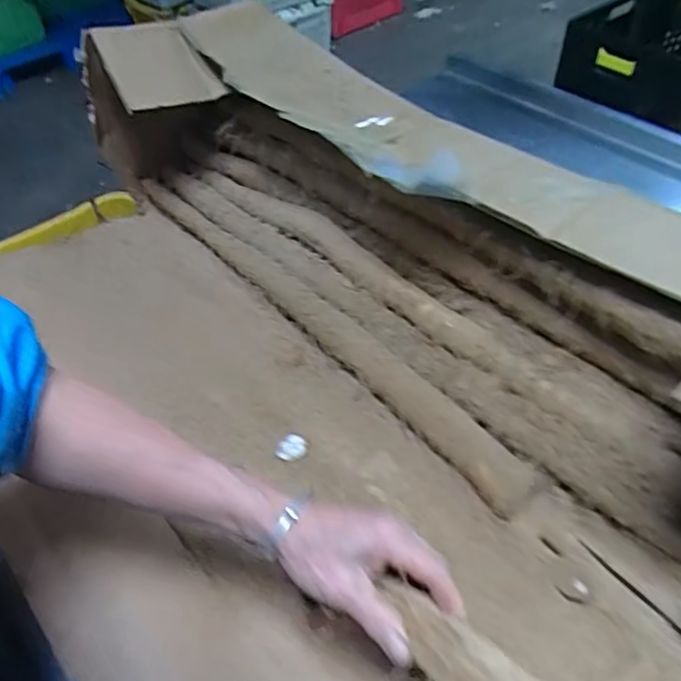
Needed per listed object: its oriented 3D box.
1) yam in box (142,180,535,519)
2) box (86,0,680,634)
[{"bbox_3d":[-0.043,-0.040,0.705,0.060,0.041,0.667,-35,57,-24],"label":"yam in box"},{"bbox_3d":[0.066,-0.115,0.636,0.884,0.247,0.268,36,61,28],"label":"box"}]

